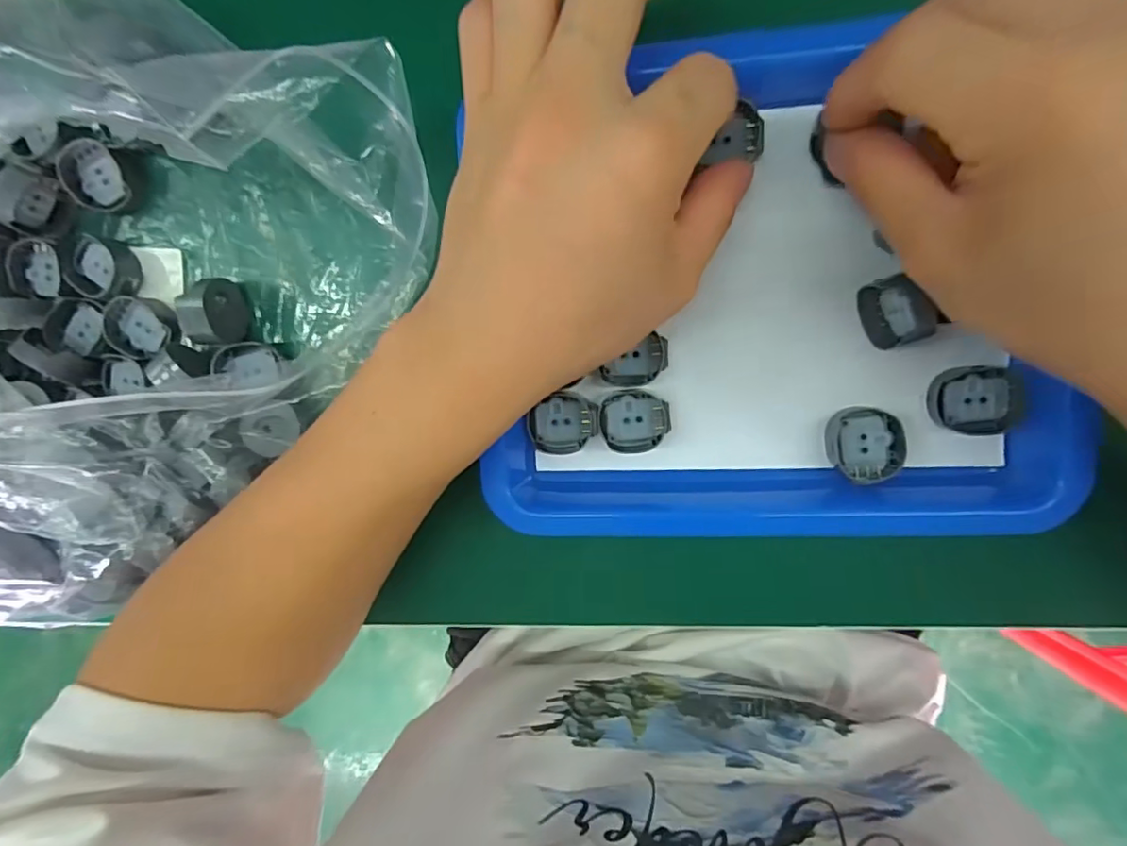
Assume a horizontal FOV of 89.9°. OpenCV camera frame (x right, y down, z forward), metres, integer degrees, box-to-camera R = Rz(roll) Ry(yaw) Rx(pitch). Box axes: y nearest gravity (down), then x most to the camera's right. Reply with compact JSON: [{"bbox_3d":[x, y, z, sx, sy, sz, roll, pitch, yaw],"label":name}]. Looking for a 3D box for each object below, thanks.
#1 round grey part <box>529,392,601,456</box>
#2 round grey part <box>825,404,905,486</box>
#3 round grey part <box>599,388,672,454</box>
[{"bbox_3d":[0.000,0.000,0.231,0.028,0.007,0.024,-6,96,7],"label":"round grey part"},{"bbox_3d":[0.117,0.008,0.220,0.025,0.011,0.029,-26,93,9],"label":"round grey part"},{"bbox_3d":[0.029,-0.001,0.232,0.028,0.008,0.025,-3,96,7],"label":"round grey part"}]

